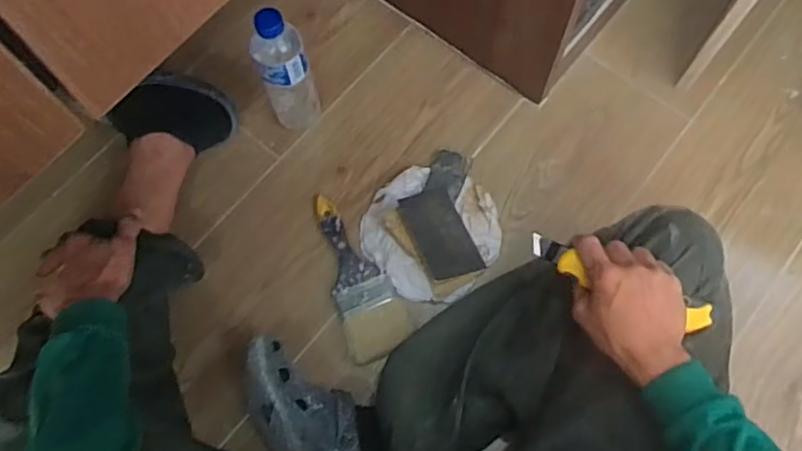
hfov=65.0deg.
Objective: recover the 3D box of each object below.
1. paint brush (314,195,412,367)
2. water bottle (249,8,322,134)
[{"bbox_3d":[-0.050,0.060,0.784,0.077,0.015,0.214,-16,70,-4],"label":"paint brush"},{"bbox_3d":[-0.141,-0.182,0.786,0.062,0.203,0.051,-19,70,-5],"label":"water bottle"}]

